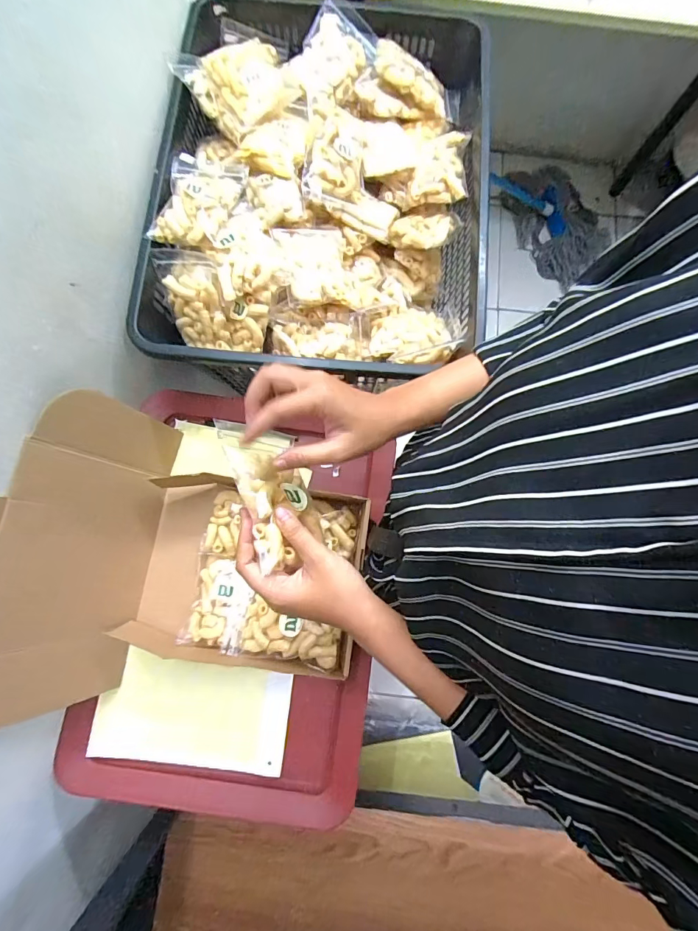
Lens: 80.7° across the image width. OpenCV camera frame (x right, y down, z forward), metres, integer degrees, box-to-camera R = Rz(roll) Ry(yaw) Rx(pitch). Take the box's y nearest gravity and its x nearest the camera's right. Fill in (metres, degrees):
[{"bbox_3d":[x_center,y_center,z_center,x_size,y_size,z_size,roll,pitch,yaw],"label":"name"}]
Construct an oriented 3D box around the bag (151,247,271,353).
[{"bbox_3d":[-0.172,-0.207,0.514,0.139,0.046,0.110,10,112,13],"label":"bag"}]

